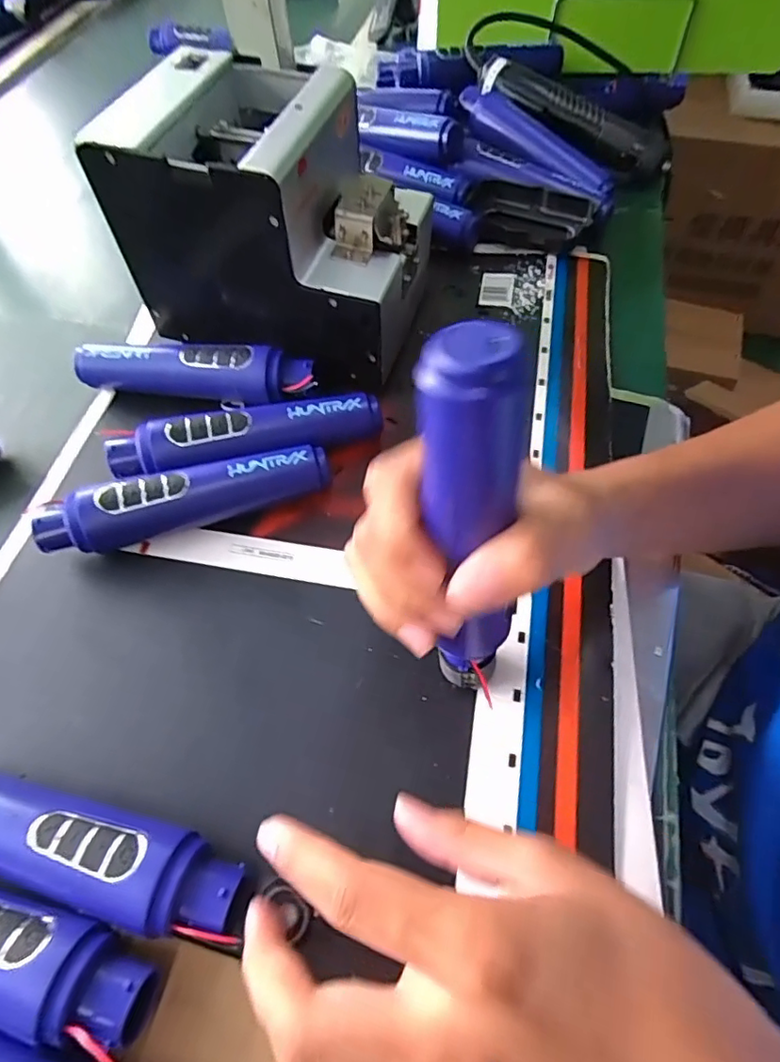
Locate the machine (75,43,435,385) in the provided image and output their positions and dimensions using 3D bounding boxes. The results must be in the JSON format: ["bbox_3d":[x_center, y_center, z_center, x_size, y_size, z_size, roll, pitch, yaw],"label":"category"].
[{"bbox_3d":[-0.073,-0.212,0.383,0.181,0.131,0.123,14,60,10],"label":"machine"}]

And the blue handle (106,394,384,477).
[{"bbox_3d":[-0.090,-0.058,0.365,0.172,0.040,0.039,-13,59,-4],"label":"blue handle"}]

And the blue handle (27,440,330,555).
[{"bbox_3d":[-0.123,-0.019,0.344,0.173,0.043,0.035,-17,60,-7],"label":"blue handle"}]

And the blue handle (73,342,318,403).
[{"bbox_3d":[-0.138,-0.115,0.397,0.168,0.031,0.030,7,59,6],"label":"blue handle"}]

